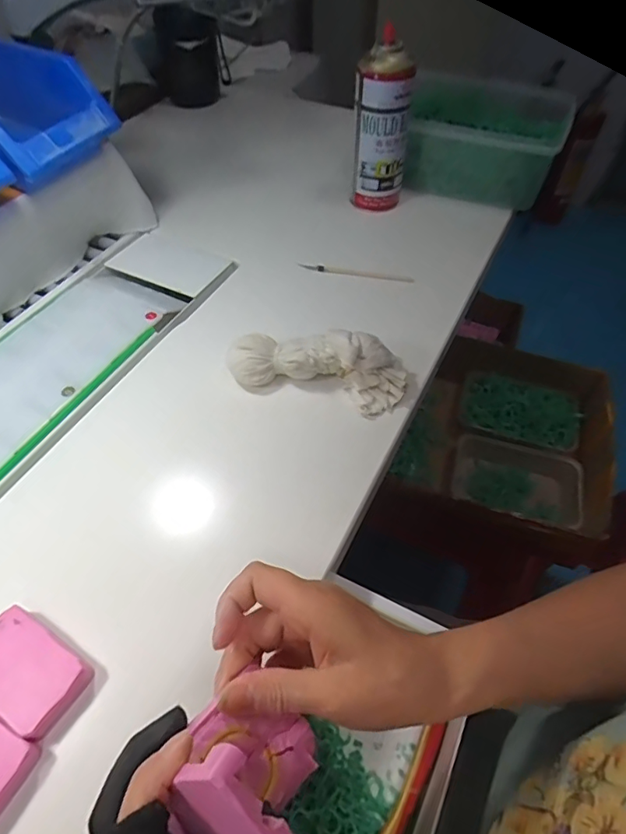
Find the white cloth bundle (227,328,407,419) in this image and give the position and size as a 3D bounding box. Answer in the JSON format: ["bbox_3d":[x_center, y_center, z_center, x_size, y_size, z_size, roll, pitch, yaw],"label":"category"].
[{"bbox_3d":[0.004,-0.047,0.443,0.161,0.059,0.058,11,53,8],"label":"white cloth bundle"}]

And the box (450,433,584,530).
[{"bbox_3d":[0.275,0.091,0.675,0.169,0.038,0.112,18,55,12],"label":"box"}]

